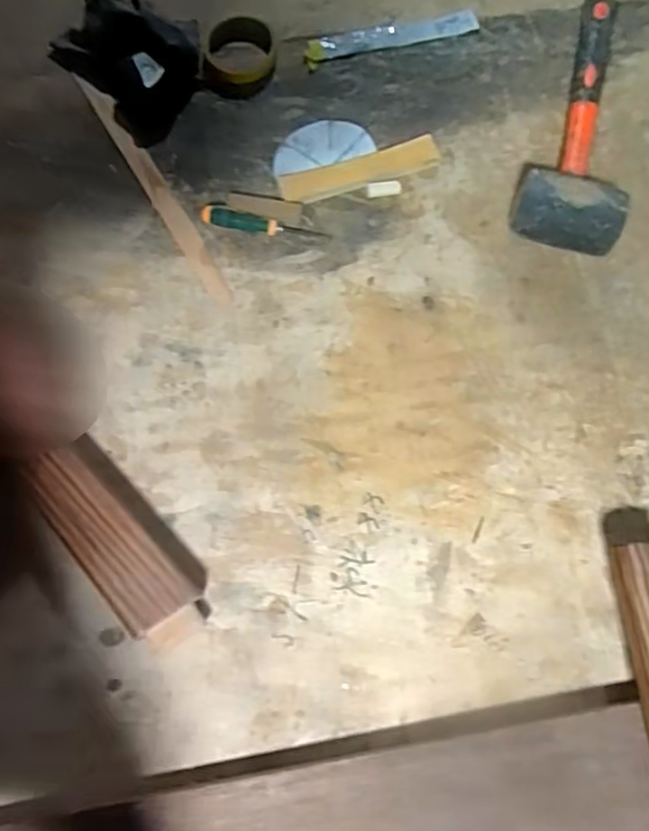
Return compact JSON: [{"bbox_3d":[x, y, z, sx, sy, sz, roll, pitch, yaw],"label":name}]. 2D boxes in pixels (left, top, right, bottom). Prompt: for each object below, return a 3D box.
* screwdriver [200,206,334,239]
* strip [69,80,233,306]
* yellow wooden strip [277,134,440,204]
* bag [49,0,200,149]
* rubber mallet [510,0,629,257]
[{"bbox_3d":[-0.063,-0.203,0.704,0.136,0.027,0.020,7,72,1],"label":"screwdriver"},{"bbox_3d":[-0.191,-0.257,0.732,0.026,0.006,0.329,-30,75,-10],"label":"strip"},{"bbox_3d":[0.039,-0.269,0.727,0.178,0.009,0.037,-16,87,-4],"label":"yellow wooden strip"},{"bbox_3d":[-0.211,-0.419,0.758,0.150,0.053,0.193,-40,77,-13],"label":"bag"},{"bbox_3d":[0.296,-0.342,0.737,0.111,0.069,0.370,18,72,5],"label":"rubber mallet"}]

